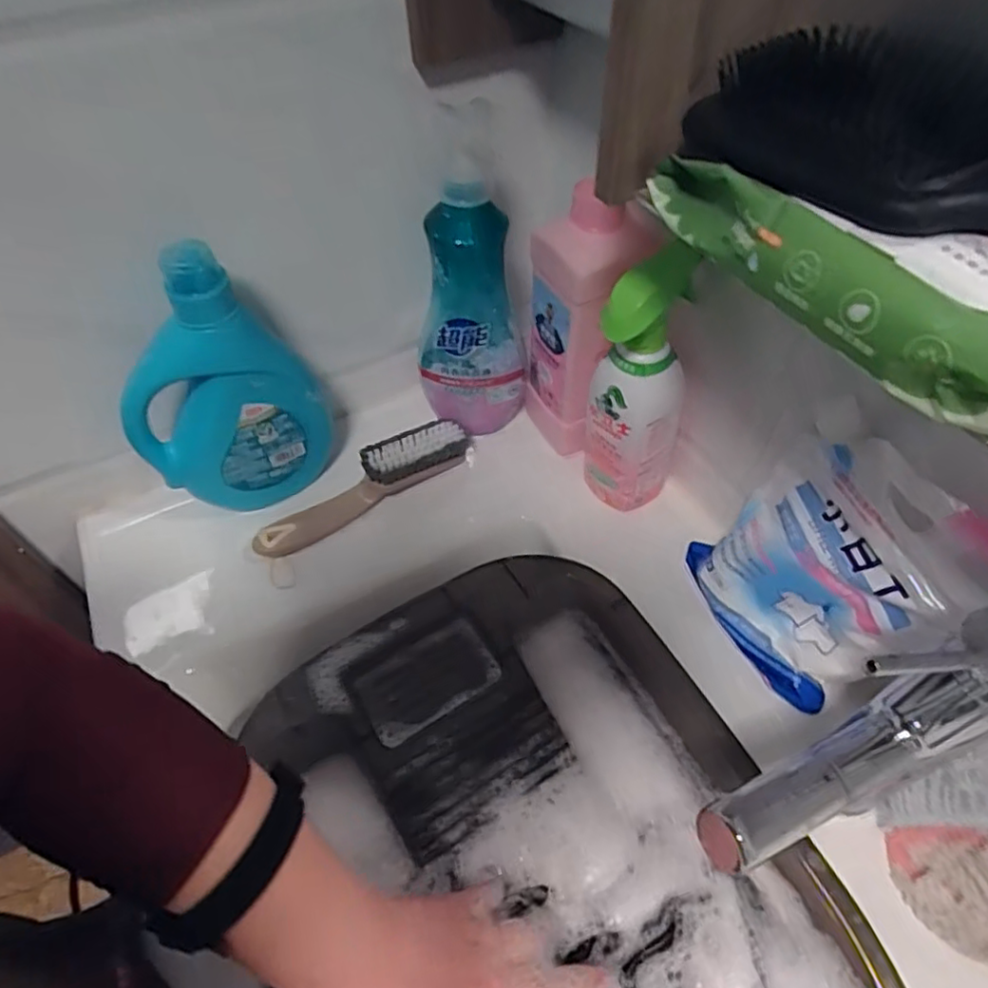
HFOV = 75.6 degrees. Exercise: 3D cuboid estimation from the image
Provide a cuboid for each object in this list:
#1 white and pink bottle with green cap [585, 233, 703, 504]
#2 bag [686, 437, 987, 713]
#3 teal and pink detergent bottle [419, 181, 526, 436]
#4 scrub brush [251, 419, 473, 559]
[{"bbox_3d":[0.115,-0.080,0.501,0.077,0.227,0.071,14,54,13],"label":"white and pink bottle with green cap"},{"bbox_3d":[0.220,0.053,0.422,0.069,0.180,0.177,-22,55,-15],"label":"bag"},{"bbox_3d":[-0.024,-0.152,0.564,0.088,0.227,0.066,-19,54,-13],"label":"teal and pink detergent bottle"},{"bbox_3d":[-0.118,-0.007,0.585,0.214,0.055,0.039,-27,56,-18],"label":"scrub brush"}]

